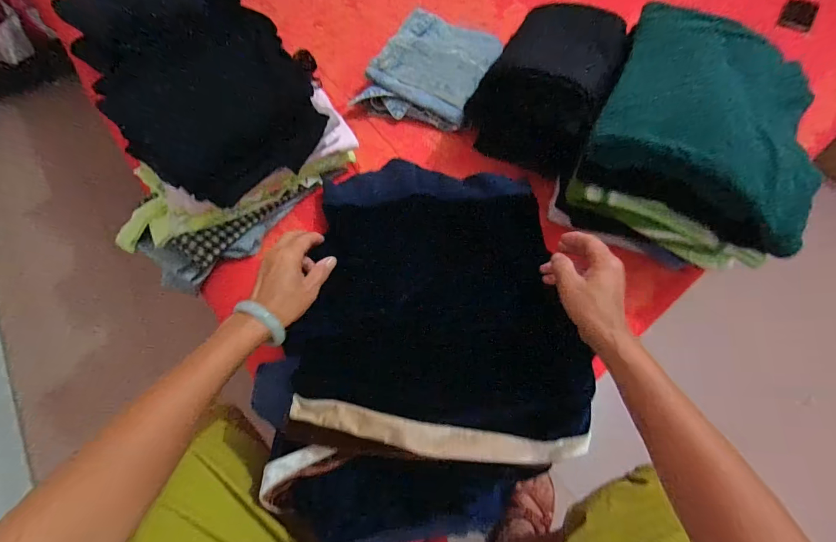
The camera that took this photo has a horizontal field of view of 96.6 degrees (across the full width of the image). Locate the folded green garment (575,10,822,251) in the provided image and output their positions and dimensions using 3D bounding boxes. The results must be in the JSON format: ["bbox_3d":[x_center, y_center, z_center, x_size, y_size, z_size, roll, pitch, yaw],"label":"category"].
[{"bbox_3d":[0.392,-0.203,0.511,0.250,0.085,0.312,25,63,13],"label":"folded green garment"}]

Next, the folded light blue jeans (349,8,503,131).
[{"bbox_3d":[0.034,-0.400,0.740,0.202,0.077,0.276,23,62,12],"label":"folded light blue jeans"}]

